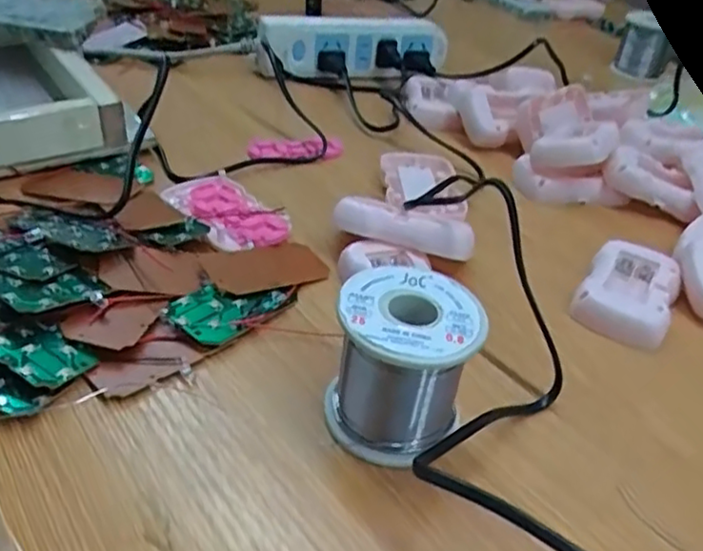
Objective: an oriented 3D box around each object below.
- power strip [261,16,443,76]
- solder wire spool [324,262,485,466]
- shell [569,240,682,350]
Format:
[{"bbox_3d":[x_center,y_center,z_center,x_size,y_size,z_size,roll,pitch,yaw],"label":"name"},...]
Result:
[{"bbox_3d":[0.003,-0.226,0.662,0.186,0.051,0.032,-6,37,-16],"label":"power strip"},{"bbox_3d":[0.022,0.039,0.296,0.059,0.065,0.058,4,36,-3],"label":"solder wire spool"},{"bbox_3d":[0.167,0.008,0.403,0.052,0.016,0.086,23,39,22],"label":"shell"}]

